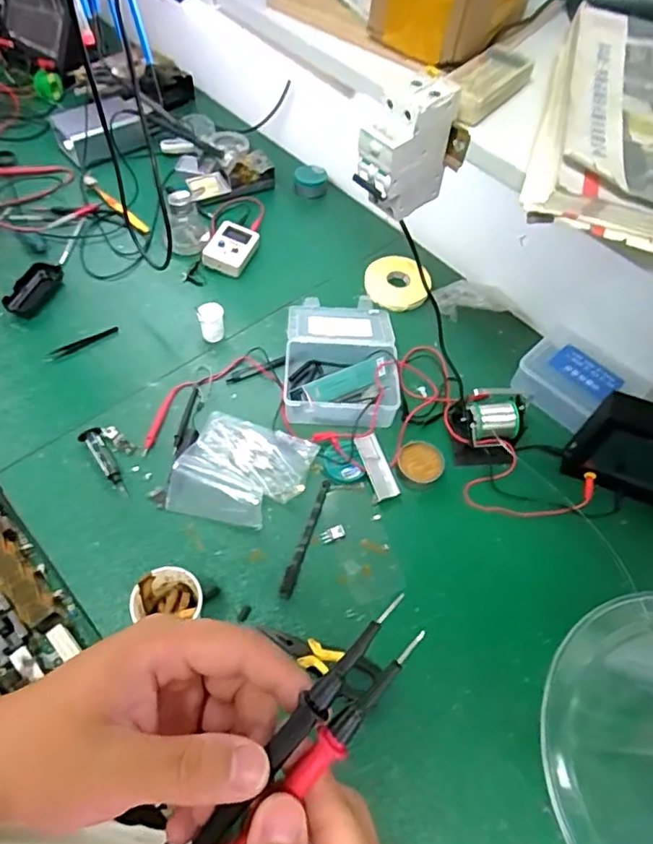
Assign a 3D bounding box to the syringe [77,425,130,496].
[{"bbox_3d":[-0.299,0.052,0.776,0.028,0.023,0.113,-31,65,-22],"label":"syringe"}]

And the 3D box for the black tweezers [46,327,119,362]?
[{"bbox_3d":[-0.383,-0.125,0.899,0.112,0.004,0.019,-28,64,-20],"label":"black tweezers"}]

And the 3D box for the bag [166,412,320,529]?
[{"bbox_3d":[-0.114,0.066,0.782,0.164,0.015,0.153,19,58,8],"label":"bag"}]

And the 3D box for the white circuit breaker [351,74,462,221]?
[{"bbox_3d":[0.059,-0.210,0.444,0.069,0.092,0.035,-34,66,-23],"label":"white circuit breaker"}]

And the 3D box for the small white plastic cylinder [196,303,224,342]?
[{"bbox_3d":[-0.180,-0.156,0.902,0.039,0.061,0.033,-9,59,-10],"label":"small white plastic cylinder"}]

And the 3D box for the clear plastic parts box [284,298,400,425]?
[{"bbox_3d":[0.023,-0.107,0.882,0.169,0.042,0.261,2,57,-3],"label":"clear plastic parts box"}]

